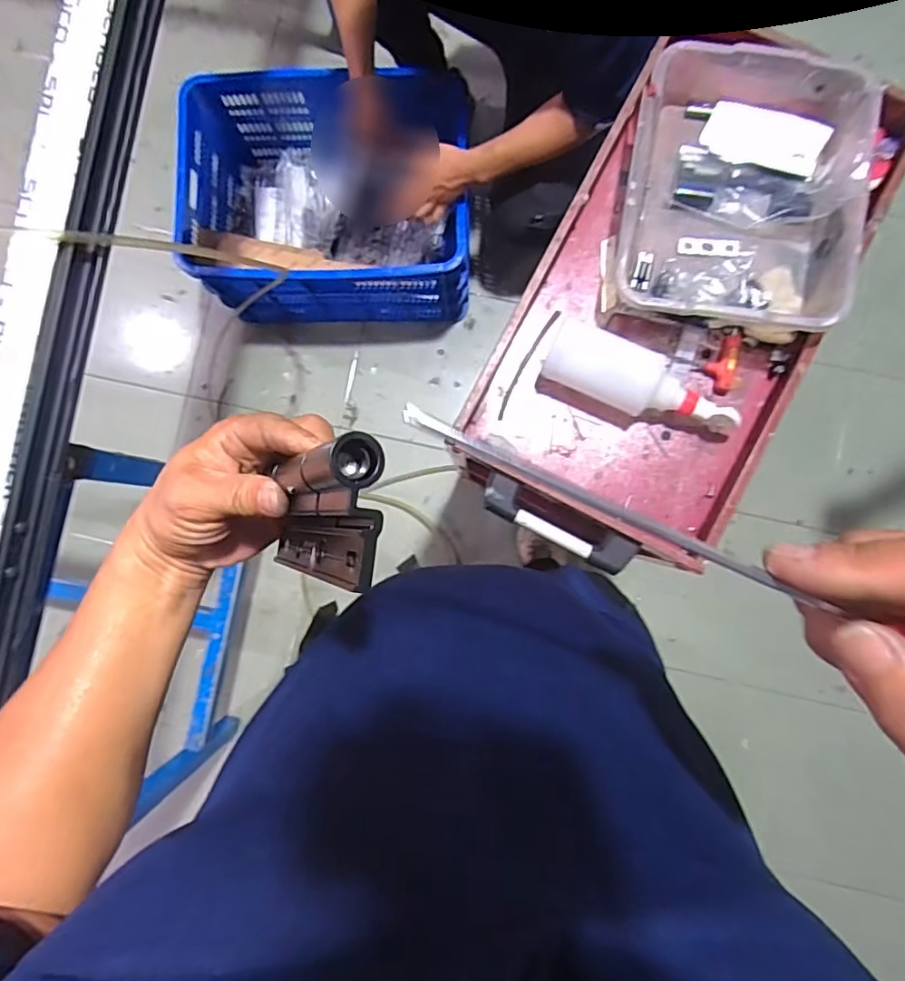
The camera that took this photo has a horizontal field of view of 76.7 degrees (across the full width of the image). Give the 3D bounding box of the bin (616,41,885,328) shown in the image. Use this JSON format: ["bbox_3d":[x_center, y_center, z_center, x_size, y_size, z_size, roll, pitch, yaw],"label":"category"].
[{"bbox_3d":[0.362,-0.380,0.730,0.276,0.082,0.350,9,87,2],"label":"bin"}]

